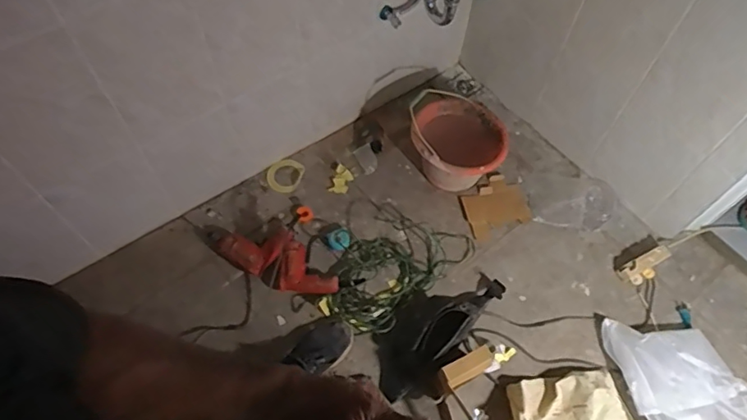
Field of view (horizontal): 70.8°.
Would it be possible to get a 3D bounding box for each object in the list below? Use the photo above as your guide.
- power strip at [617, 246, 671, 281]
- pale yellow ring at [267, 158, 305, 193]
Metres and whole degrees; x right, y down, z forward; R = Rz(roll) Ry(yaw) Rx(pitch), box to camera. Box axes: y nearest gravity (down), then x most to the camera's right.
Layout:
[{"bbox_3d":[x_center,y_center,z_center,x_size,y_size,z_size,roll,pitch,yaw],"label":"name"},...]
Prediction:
[{"bbox_3d":[0.795,0.153,1.540,0.168,0.043,0.043,-23,63,-14],"label":"power strip"},{"bbox_3d":[-0.282,-0.112,1.687,0.112,0.011,0.128,37,66,19],"label":"pale yellow ring"}]

